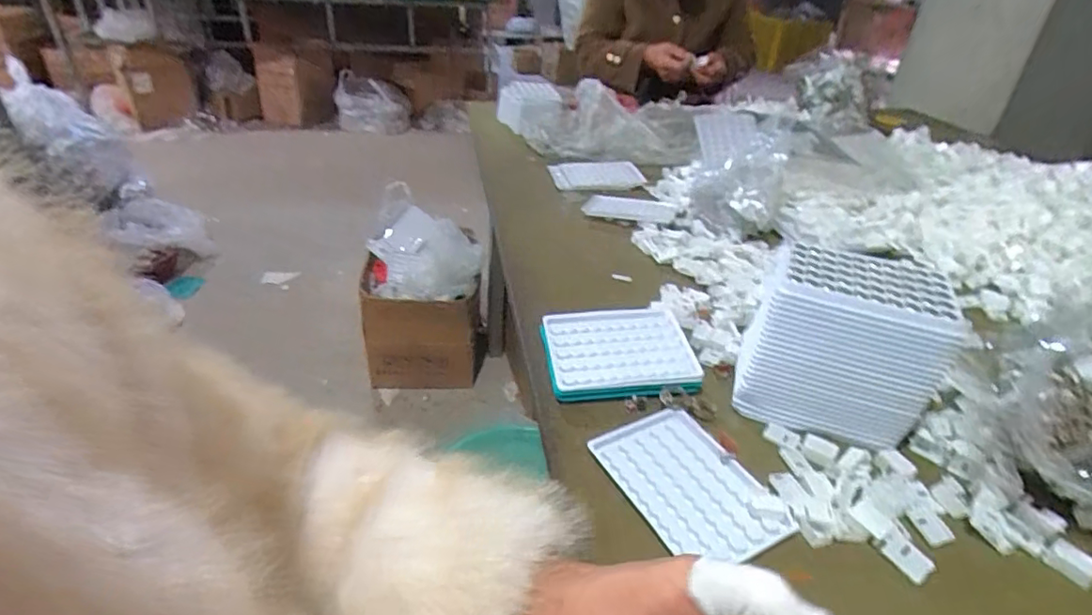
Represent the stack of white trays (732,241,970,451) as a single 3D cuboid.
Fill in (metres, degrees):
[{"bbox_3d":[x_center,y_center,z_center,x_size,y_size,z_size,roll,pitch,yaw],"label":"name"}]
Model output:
[{"bbox_3d":[0.243,0.029,0.462,0.138,0.117,0.088,15,36,21],"label":"stack of white trays"}]

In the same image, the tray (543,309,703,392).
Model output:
[{"bbox_3d":[0.068,0.037,0.519,0.129,0.006,0.091,-3,40,-9],"label":"tray"}]

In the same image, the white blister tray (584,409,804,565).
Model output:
[{"bbox_3d":[0.104,0.130,0.417,0.088,0.010,0.127,-18,37,-25],"label":"white blister tray"}]

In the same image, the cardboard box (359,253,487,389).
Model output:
[{"bbox_3d":[-0.317,0.052,1.468,0.321,0.261,0.211,5,33,1],"label":"cardboard box"}]

